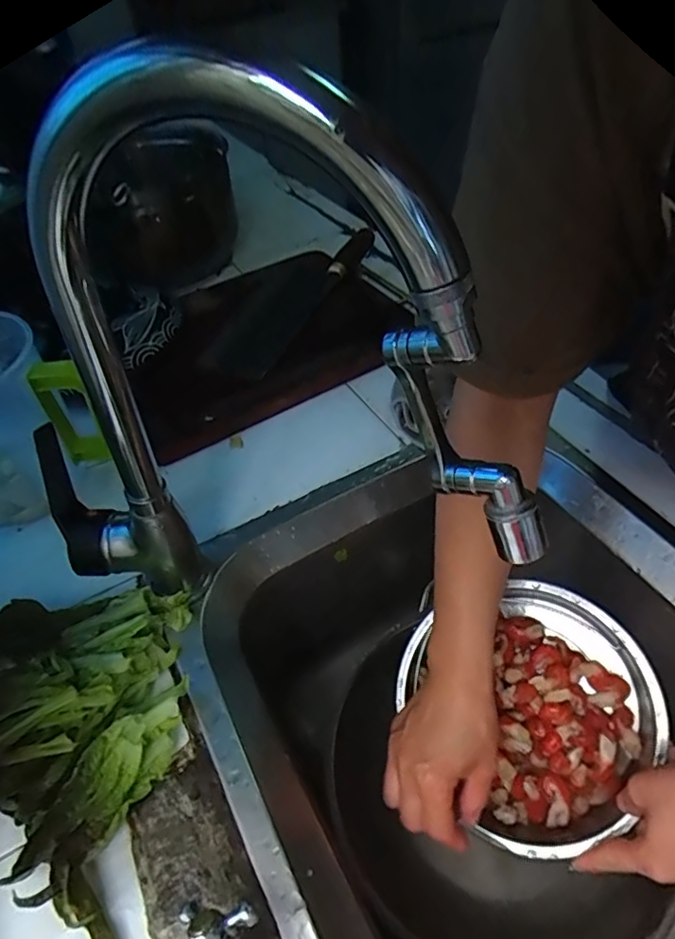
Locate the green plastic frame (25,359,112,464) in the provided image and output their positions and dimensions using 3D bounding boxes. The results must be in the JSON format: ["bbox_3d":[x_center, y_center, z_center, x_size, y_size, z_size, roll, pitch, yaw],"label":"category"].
[{"bbox_3d":[-0.234,-0.048,0.486,0.039,0.113,0.016,-21,50,-14],"label":"green plastic frame"}]

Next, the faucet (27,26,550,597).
[{"bbox_3d":[-0.058,-0.024,0.281,0.311,0.307,0.049,8,49,12],"label":"faucet"}]

